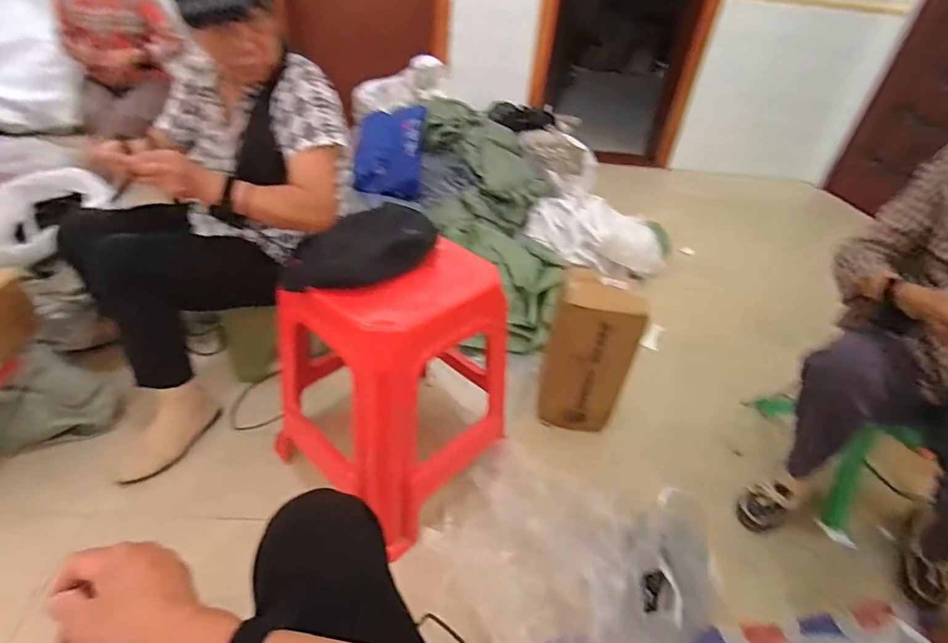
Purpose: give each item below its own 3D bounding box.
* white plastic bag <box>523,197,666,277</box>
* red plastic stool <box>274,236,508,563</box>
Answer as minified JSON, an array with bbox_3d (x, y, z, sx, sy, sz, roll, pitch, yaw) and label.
[{"bbox_3d":[0.396,-0.342,1.767,0.246,0.174,0.514,-20,44,-31],"label":"white plastic bag"},{"bbox_3d":[-0.150,0.088,0.926,0.362,0.419,0.356,26,40,25],"label":"red plastic stool"}]

